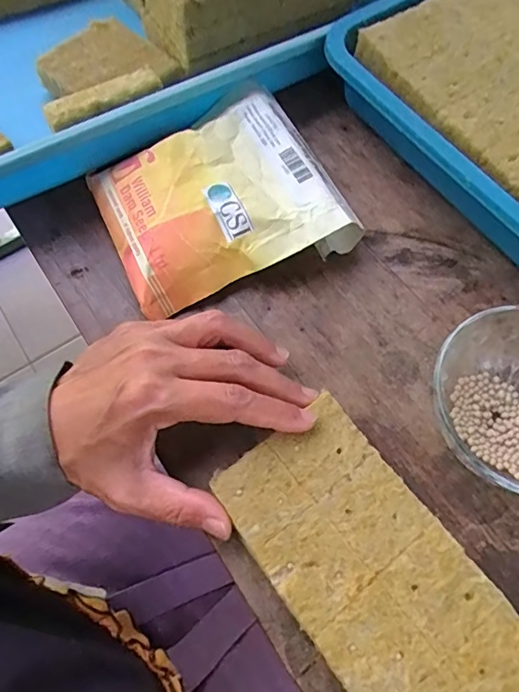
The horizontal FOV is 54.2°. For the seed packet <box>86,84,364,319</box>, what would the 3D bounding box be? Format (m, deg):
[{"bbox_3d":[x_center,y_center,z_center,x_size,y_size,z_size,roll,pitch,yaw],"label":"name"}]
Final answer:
[{"bbox_3d":[-0.026,-0.090,0.308,0.133,0.020,0.119,-26,76,-6],"label":"seed packet"}]

